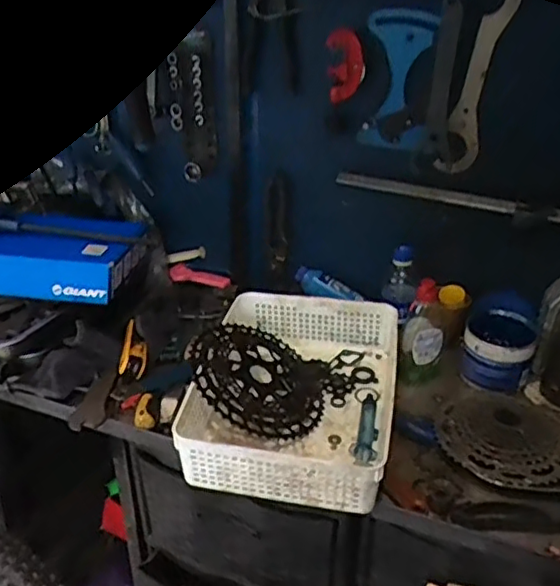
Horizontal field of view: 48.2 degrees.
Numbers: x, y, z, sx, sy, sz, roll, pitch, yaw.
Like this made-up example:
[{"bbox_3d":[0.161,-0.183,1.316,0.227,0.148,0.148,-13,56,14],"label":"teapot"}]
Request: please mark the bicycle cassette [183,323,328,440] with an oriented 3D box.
[{"bbox_3d":[-0.030,0.123,0.860,0.183,0.031,0.187,29,33,-8],"label":"bicycle cassette"}]

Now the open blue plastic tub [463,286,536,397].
[{"bbox_3d":[0.343,0.075,0.981,0.108,0.096,0.137,13,32,21],"label":"open blue plastic tub"}]

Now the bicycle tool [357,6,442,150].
[{"bbox_3d":[0.173,-0.312,0.916,0.100,0.190,0.013,12,31,19],"label":"bicycle tool"}]

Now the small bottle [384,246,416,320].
[{"bbox_3d":[0.199,-0.033,1.035,0.054,0.095,0.047,5,30,8],"label":"small bottle"}]

